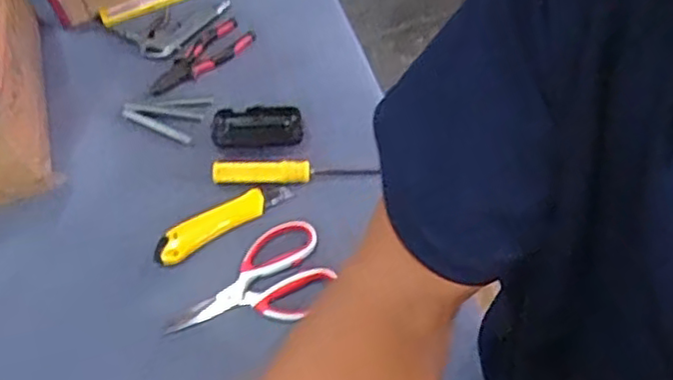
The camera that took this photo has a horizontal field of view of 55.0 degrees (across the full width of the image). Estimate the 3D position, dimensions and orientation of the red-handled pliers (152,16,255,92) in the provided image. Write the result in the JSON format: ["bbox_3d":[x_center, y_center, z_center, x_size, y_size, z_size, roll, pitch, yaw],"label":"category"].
[{"bbox_3d":[-0.177,-0.174,0.858,0.055,0.013,0.153,40,68,22],"label":"red-handled pliers"}]

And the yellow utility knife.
[{"bbox_3d":[-0.132,0.033,0.739,0.165,0.015,0.034,-28,62,-13],"label":"yellow utility knife"}]

